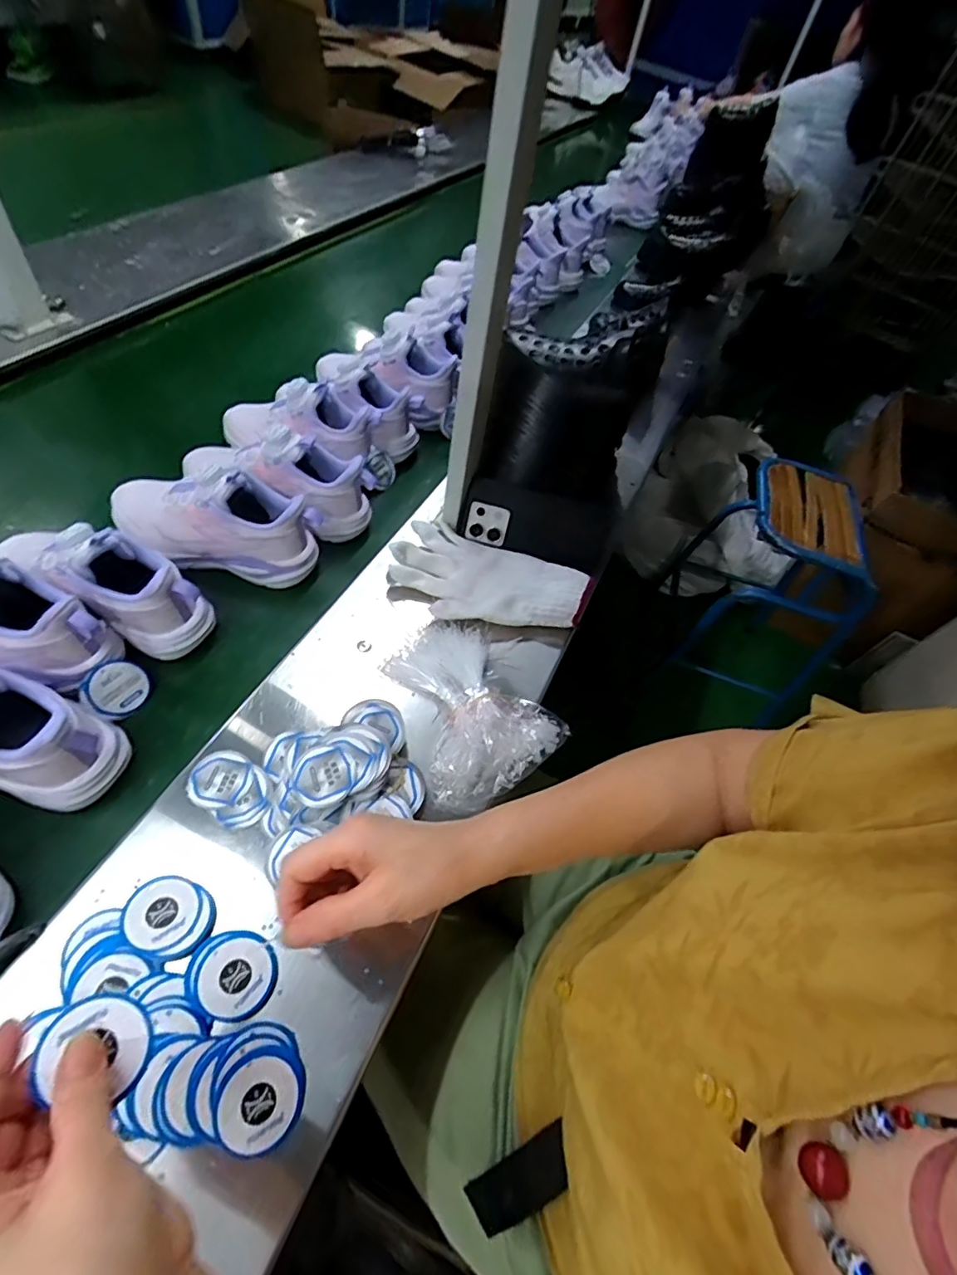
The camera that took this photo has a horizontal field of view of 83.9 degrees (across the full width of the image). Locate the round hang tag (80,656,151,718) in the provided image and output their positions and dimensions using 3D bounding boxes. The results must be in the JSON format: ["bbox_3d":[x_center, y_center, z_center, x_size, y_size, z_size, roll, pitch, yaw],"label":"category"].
[{"bbox_3d":[-0.326,0.045,0.481,0.050,0.004,0.050,13,69,-39],"label":"round hang tag"}]

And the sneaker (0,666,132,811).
[{"bbox_3d":[-0.396,0.055,0.412,0.215,0.101,0.087,12,50,3],"label":"sneaker"}]

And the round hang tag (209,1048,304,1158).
[{"bbox_3d":[-0.134,0.283,0.324,0.049,0.004,0.046,10,55,-15],"label":"round hang tag"}]

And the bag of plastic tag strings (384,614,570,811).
[{"bbox_3d":[-0.015,0.062,0.498,0.126,0.024,0.172,-24,57,-25],"label":"bag of plastic tag strings"}]

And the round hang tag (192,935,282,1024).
[{"bbox_3d":[-0.162,0.229,0.360,0.050,0.004,0.048,14,50,-17],"label":"round hang tag"}]

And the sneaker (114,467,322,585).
[{"bbox_3d":[-0.280,-0.131,0.566,0.230,0.102,0.078,10,50,1],"label":"sneaker"}]

